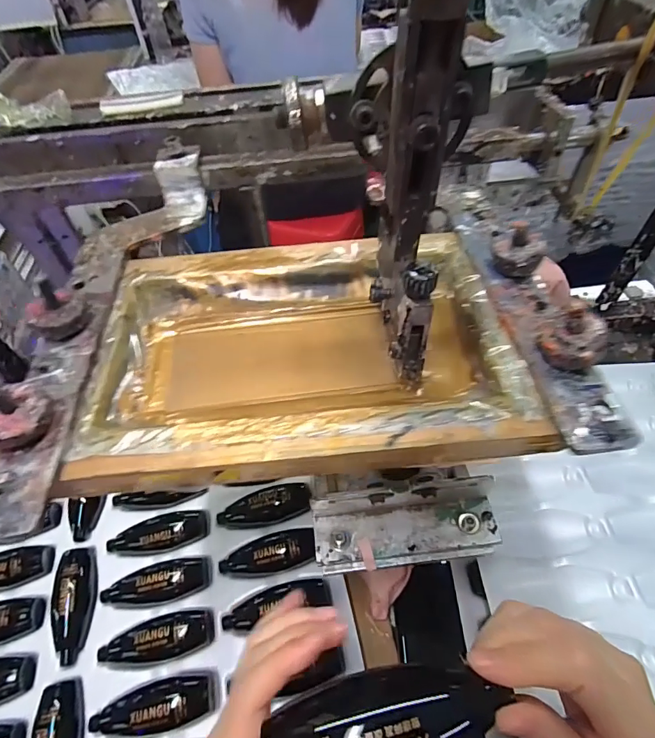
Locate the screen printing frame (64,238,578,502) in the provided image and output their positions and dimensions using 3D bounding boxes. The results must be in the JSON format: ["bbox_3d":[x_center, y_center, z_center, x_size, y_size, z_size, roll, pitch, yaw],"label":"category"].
[{"bbox_3d":[-0.015,-0.012,0.255,0.227,0.028,0.168,-6,52,-1],"label":"screen printing frame"}]

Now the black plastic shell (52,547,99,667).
[{"bbox_3d":[-0.251,0.229,0.422,0.036,0.023,0.101,-12,52,-6],"label":"black plastic shell"}]

